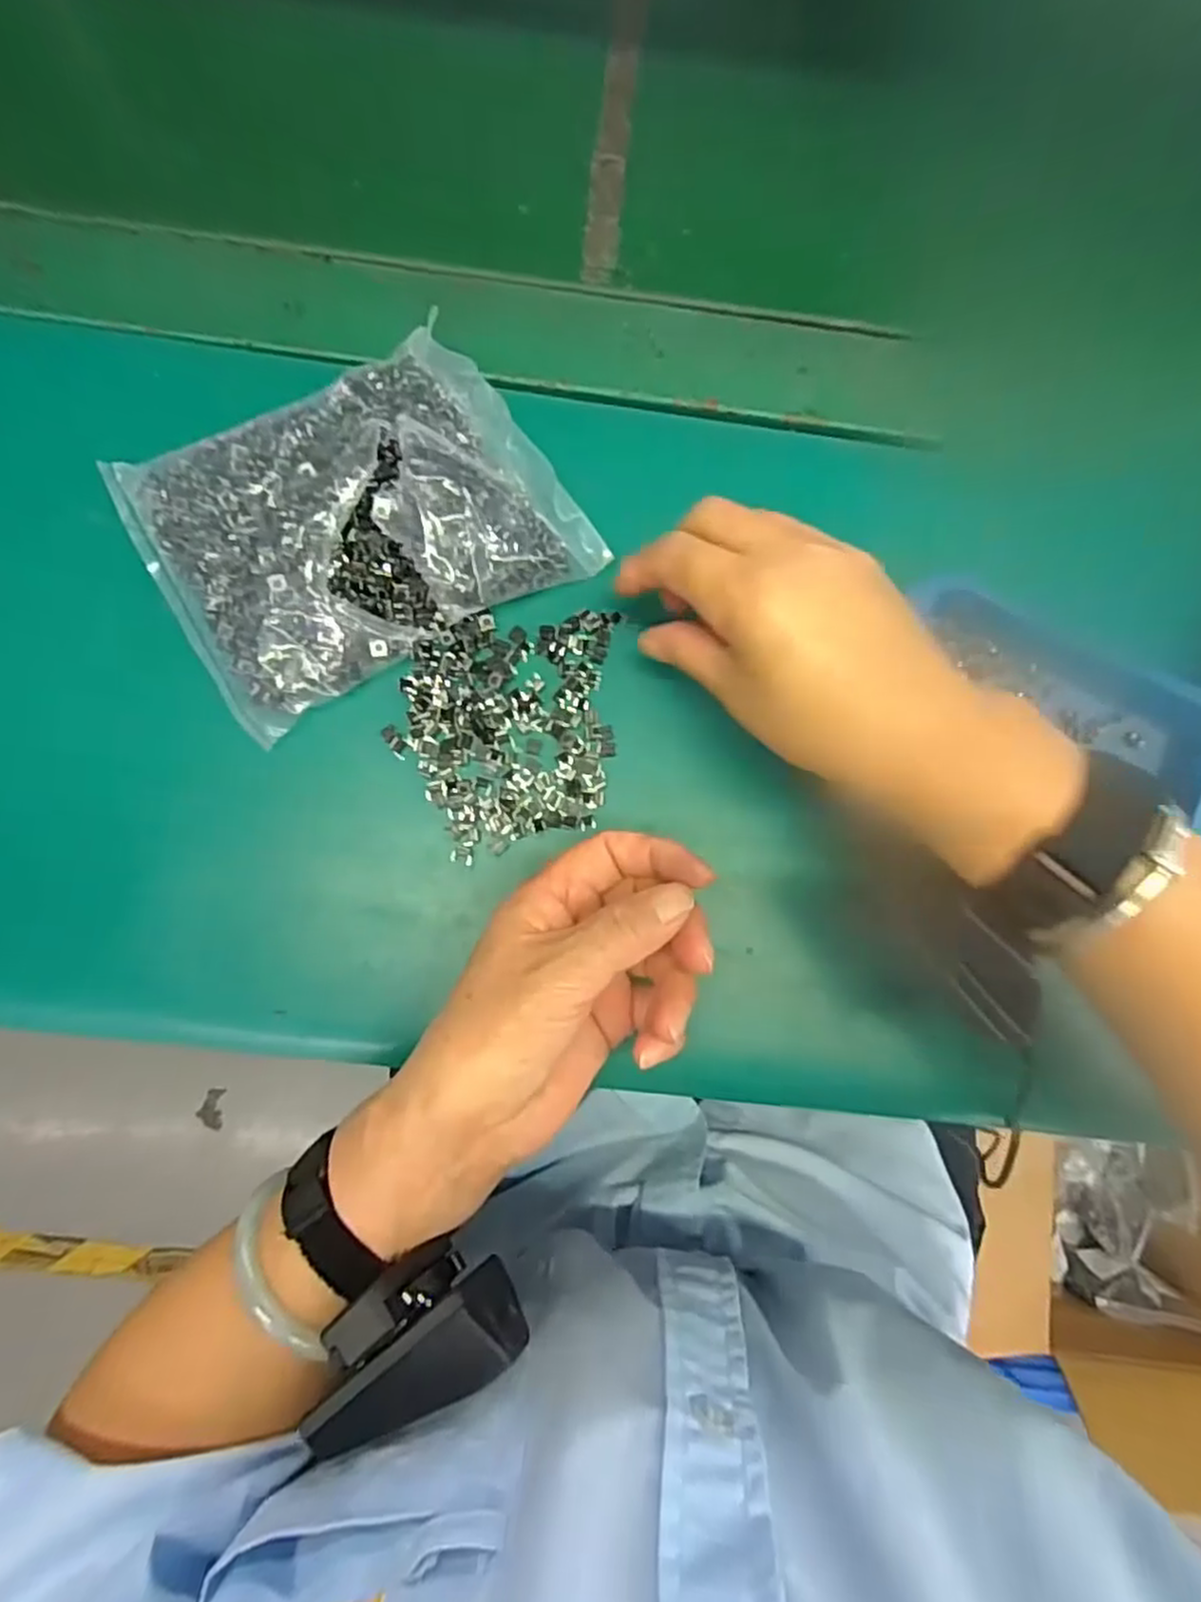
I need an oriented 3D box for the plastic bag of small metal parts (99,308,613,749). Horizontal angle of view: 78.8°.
[{"bbox_3d":[-0.102,-0.120,0.303,0.167,0.034,0.120,-30,85,-6],"label":"plastic bag of small metal parts"}]

